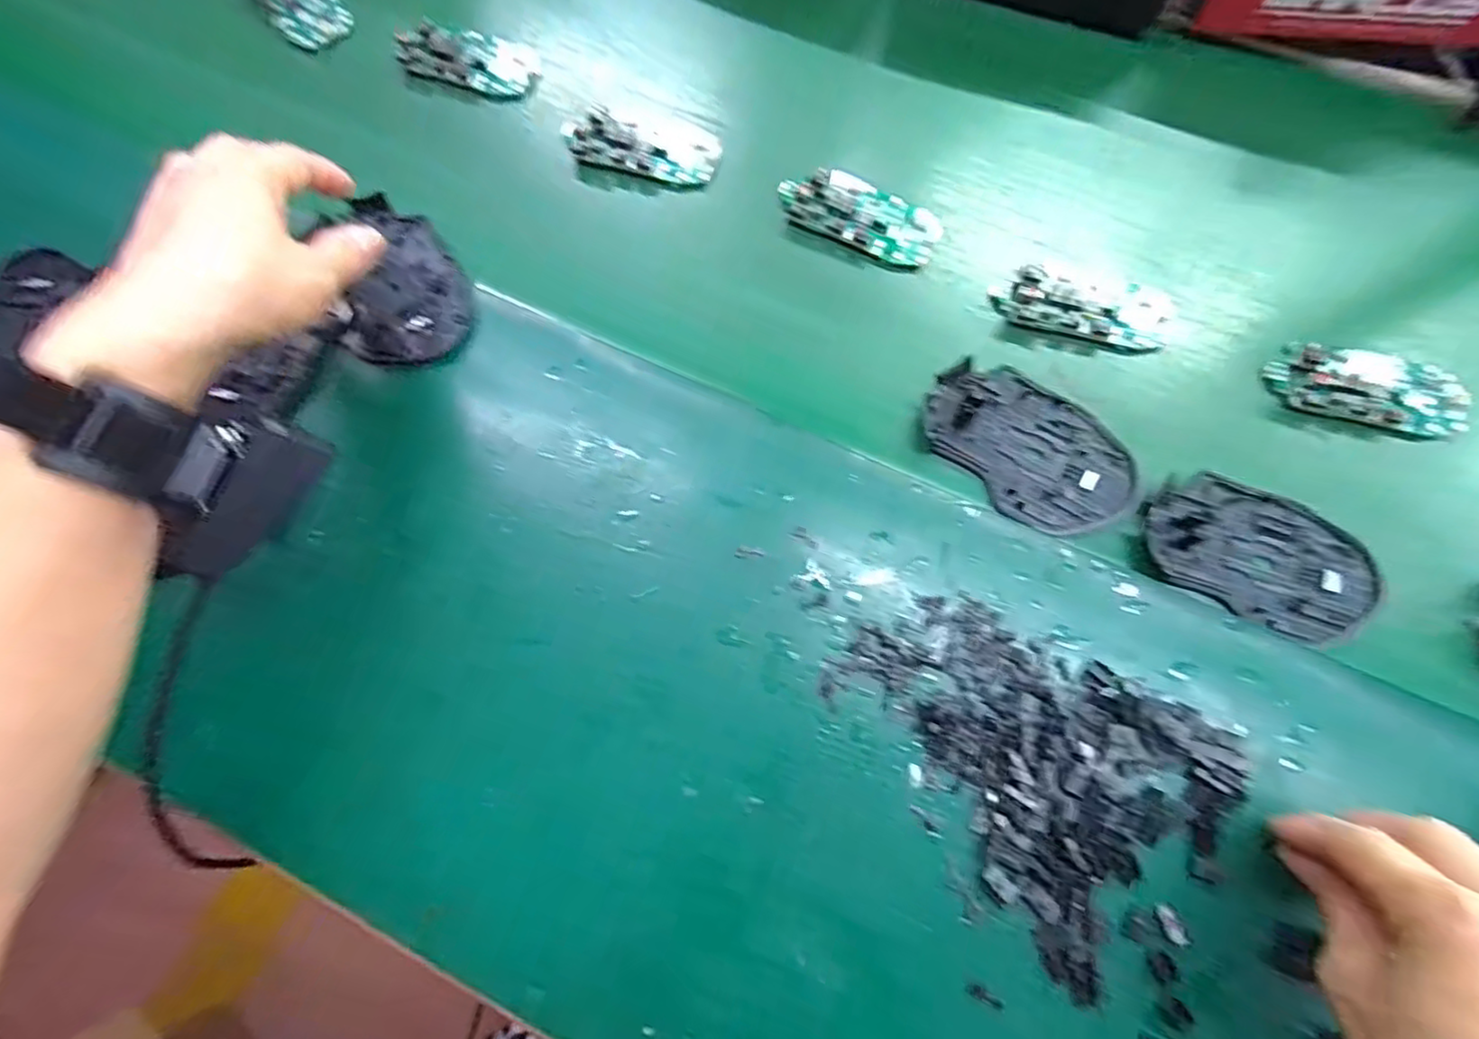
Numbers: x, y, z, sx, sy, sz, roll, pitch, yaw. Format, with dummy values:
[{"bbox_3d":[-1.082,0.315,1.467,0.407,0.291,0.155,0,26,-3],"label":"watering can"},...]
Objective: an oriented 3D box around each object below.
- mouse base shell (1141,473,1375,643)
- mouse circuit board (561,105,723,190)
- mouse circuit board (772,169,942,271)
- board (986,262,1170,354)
[{"bbox_3d":[0.263,0.016,0.323,0.109,0.009,0.069,28,75,8],"label":"mouse base shell"},{"bbox_3d":[-0.061,-0.236,0.401,0.094,0.012,0.040,16,74,5],"label":"mouse circuit board"},{"bbox_3d":[0.072,-0.184,0.384,0.096,0.011,0.048,25,75,7],"label":"mouse circuit board"},{"bbox_3d":[0.197,-0.123,0.364,0.101,0.010,0.043,10,73,3],"label":"board"}]

